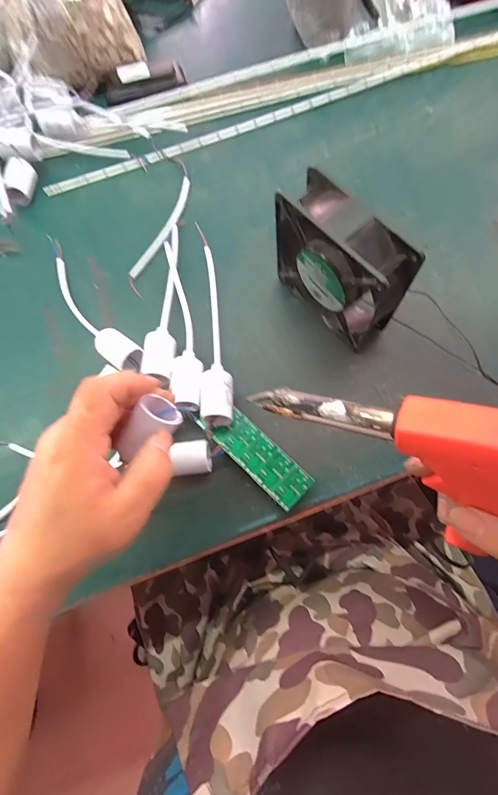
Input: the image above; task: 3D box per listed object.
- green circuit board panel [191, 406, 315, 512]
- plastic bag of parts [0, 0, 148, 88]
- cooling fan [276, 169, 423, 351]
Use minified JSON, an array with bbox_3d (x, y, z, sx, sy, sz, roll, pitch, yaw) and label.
[{"bbox_3d":[0.005,0.048,0.320,0.112,0.004,0.035,42,75,15],"label":"green circuit board panel"},{"bbox_3d":[-0.219,-0.468,0.433,0.141,0.121,0.076,-39,75,-9],"label":"plastic bag of parts"},{"bbox_3d":[0.077,-0.113,0.322,0.044,0.126,0.123,-42,75,-9],"label":"cooling fan"}]

